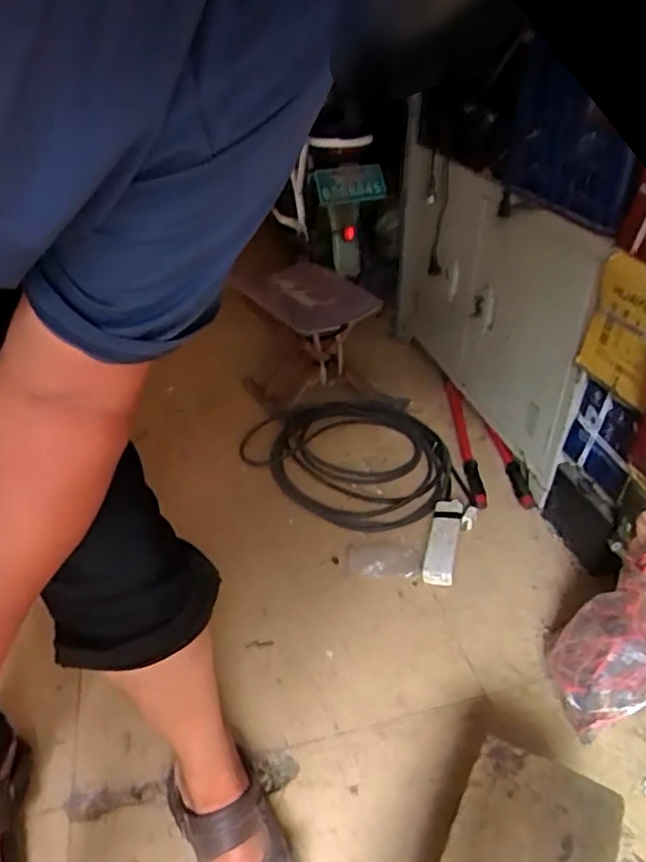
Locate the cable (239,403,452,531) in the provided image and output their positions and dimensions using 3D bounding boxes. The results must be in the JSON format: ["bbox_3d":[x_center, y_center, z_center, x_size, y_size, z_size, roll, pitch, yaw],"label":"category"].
[{"bbox_3d":[0.080,0.043,1.371,0.399,0.035,0.476,-23,44,-29],"label":"cable"}]

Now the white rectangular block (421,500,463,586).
[{"bbox_3d":[0.228,0.203,1.145,0.053,0.029,0.194,11,38,12],"label":"white rectangular block"}]

